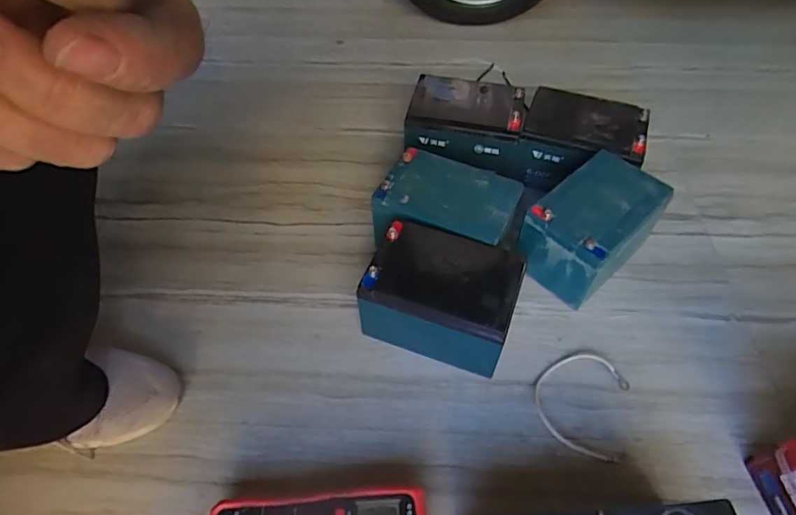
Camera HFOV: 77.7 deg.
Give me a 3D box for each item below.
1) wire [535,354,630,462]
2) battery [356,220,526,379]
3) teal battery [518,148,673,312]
[{"bbox_3d":[0.182,0.141,0.493,0.087,0.008,0.104,15,54,11],"label":"wire"},{"bbox_3d":[0.044,0.043,0.525,0.151,0.098,0.105,17,55,13],"label":"battery"},{"bbox_3d":[0.224,-0.031,0.575,0.151,0.100,0.099,-38,61,-25],"label":"teal battery"}]

